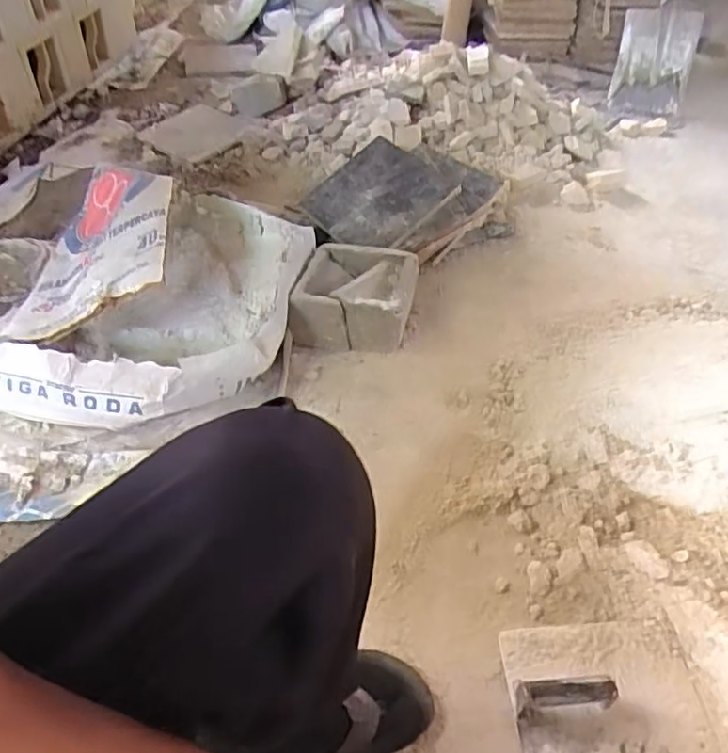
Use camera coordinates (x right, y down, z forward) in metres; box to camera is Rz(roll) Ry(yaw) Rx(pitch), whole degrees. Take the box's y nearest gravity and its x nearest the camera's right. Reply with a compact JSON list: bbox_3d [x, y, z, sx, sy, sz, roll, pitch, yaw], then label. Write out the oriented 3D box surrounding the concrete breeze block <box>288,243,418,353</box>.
[{"bbox_3d":[-0.014,-0.141,1.130,0.198,0.114,0.197,8,46,7],"label":"concrete breeze block"}]

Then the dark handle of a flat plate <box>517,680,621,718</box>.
[{"bbox_3d":[0.215,0.347,0.660,0.104,0.051,0.025,3,47,-3],"label":"dark handle of a flat plate"}]

